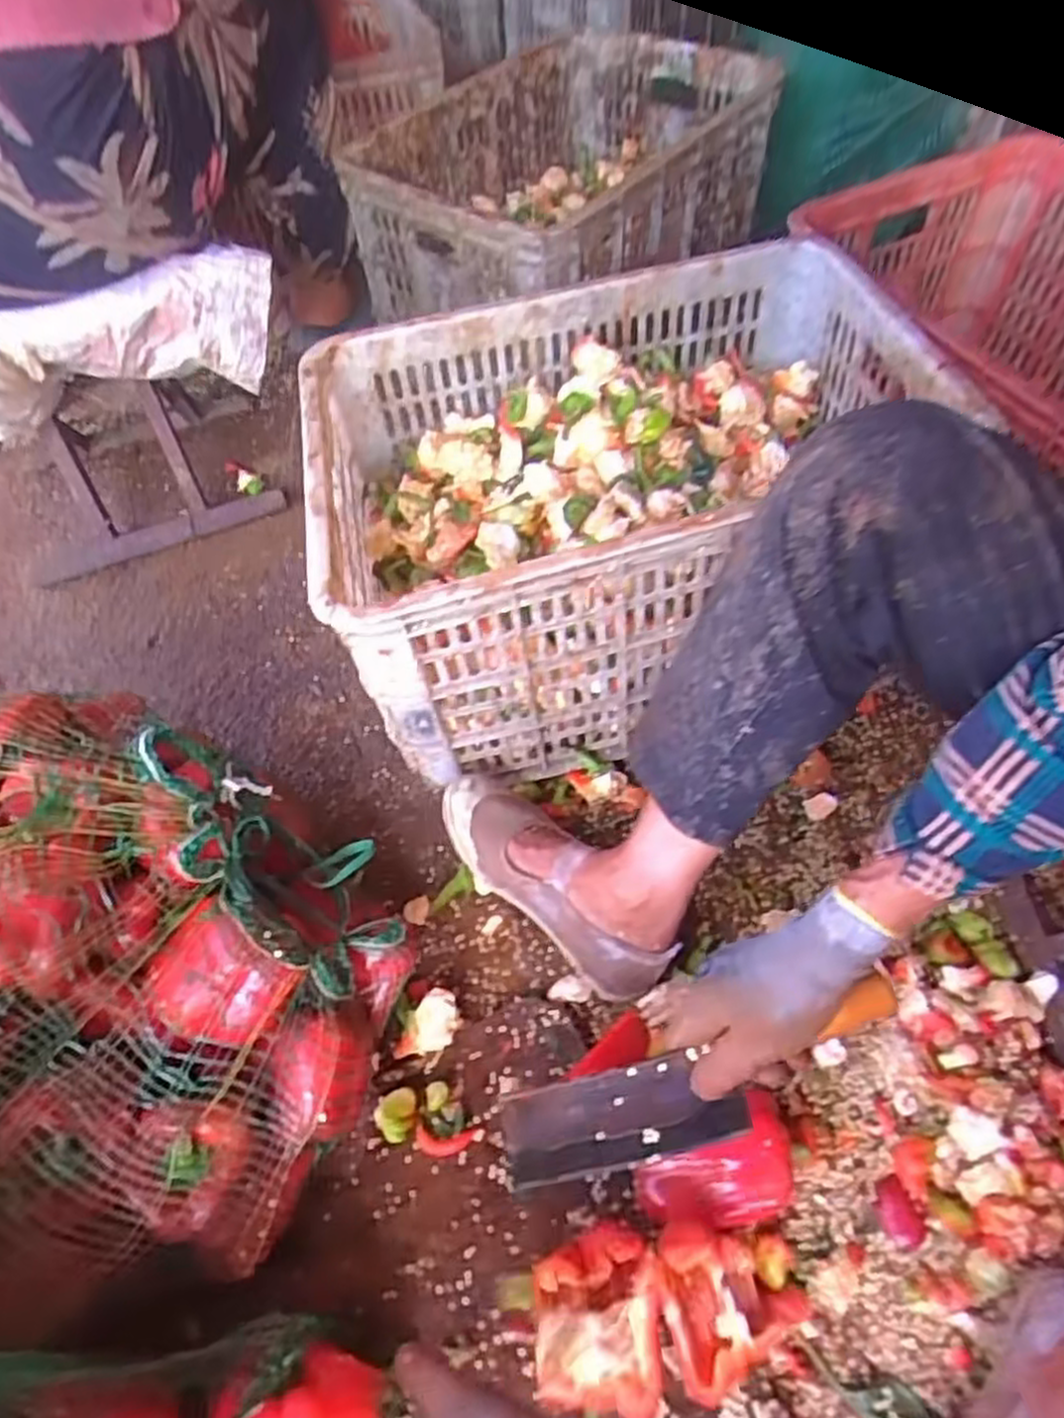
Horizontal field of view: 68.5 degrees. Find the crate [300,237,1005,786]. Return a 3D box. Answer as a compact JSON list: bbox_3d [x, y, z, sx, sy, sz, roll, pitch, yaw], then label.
[{"bbox_3d":[0.077,-0.188,0.755,0.510,0.278,0.371,-11,57,-4],"label":"crate"}]

